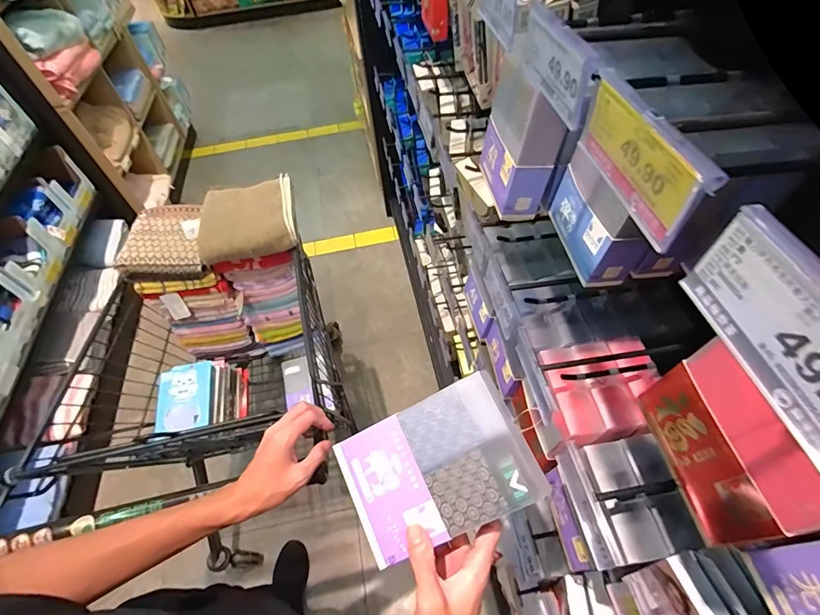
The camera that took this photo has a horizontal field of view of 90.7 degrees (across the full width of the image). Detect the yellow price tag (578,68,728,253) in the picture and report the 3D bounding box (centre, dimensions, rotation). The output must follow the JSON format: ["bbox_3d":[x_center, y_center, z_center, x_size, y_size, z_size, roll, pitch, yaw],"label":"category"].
[{"bbox_3d":[0.120,-0.080,0.215,0.008,0.047,0.101,-9,54,-2],"label":"yellow price tag"}]

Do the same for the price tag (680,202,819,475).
[{"bbox_3d":[0.139,0.014,0.143,0.010,0.045,0.102,-10,54,-3],"label":"price tag"}]

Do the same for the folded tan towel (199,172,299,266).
[{"bbox_3d":[-0.375,-0.211,0.929,0.211,0.050,0.235,-12,55,-4],"label":"folded tan towel"}]

